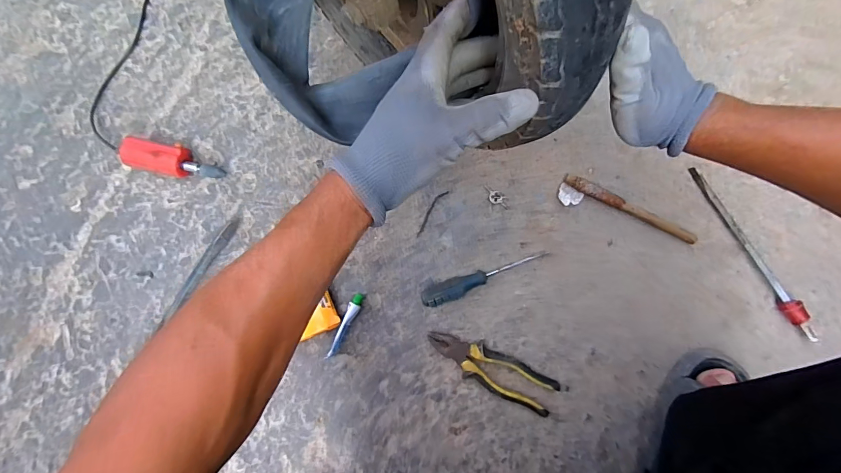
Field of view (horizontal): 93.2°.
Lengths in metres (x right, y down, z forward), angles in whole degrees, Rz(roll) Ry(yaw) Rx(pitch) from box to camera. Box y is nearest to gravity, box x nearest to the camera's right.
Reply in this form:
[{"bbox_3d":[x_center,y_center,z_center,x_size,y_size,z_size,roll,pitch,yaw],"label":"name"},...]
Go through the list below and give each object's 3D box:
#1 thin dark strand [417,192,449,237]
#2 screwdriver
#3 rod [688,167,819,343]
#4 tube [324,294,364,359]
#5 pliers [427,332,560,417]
[{"bbox_3d":[0.014,-0.036,0.585,0.012,0.004,0.079,34,89,6],"label":"thin dark strand"},{"bbox_3d":[0.091,0.056,0.562,0.184,0.029,0.028,-21,84,2],"label":"screwdriver"},{"bbox_3d":[0.453,0.020,0.545,0.017,0.023,0.267,-31,84,1],"label":"rod"},{"bbox_3d":[-0.110,0.130,0.572,0.016,0.024,0.100,28,88,6],"label":"tube"},{"bbox_3d":[0.097,0.182,0.552,0.185,0.023,0.054,28,88,6],"label":"pliers"}]

